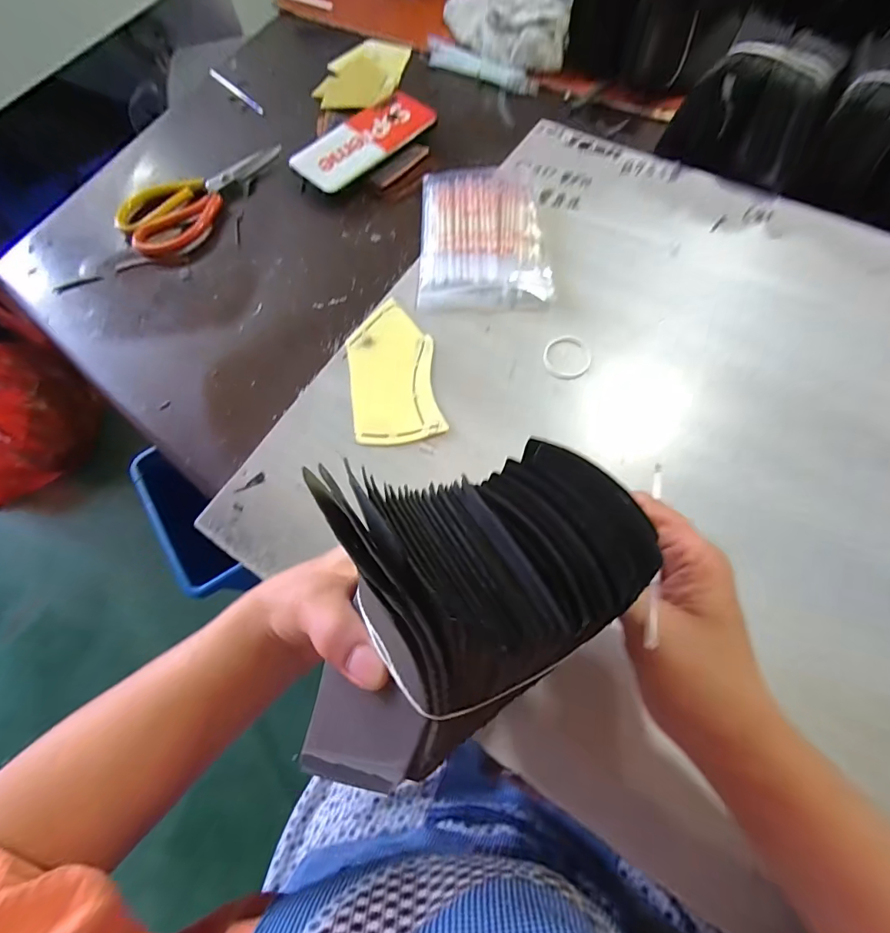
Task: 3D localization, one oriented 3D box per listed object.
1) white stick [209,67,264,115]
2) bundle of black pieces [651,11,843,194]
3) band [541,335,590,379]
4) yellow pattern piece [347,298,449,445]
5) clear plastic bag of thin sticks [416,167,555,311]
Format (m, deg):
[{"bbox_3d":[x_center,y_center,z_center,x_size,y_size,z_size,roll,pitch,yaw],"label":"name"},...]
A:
[{"bbox_3d":[-0.276,-0.494,0.582,0.012,0.004,0.130,-40,70,-13],"label":"white stick"},{"bbox_3d":[0.327,-0.373,0.457,0.128,0.077,0.136,36,73,17],"label":"bundle of black pieces"},{"bbox_3d":[0.107,-0.096,0.390,0.041,0.004,0.045,-1,67,3],"label":"band"},{"bbox_3d":[-0.045,-0.084,0.387,0.072,0.005,0.138,-9,66,-1],"label":"yellow pattern piece"},{"bbox_3d":[0.037,-0.231,0.443,0.121,0.017,0.180,0,67,3],"label":"clear plastic bag of thin sticks"}]

